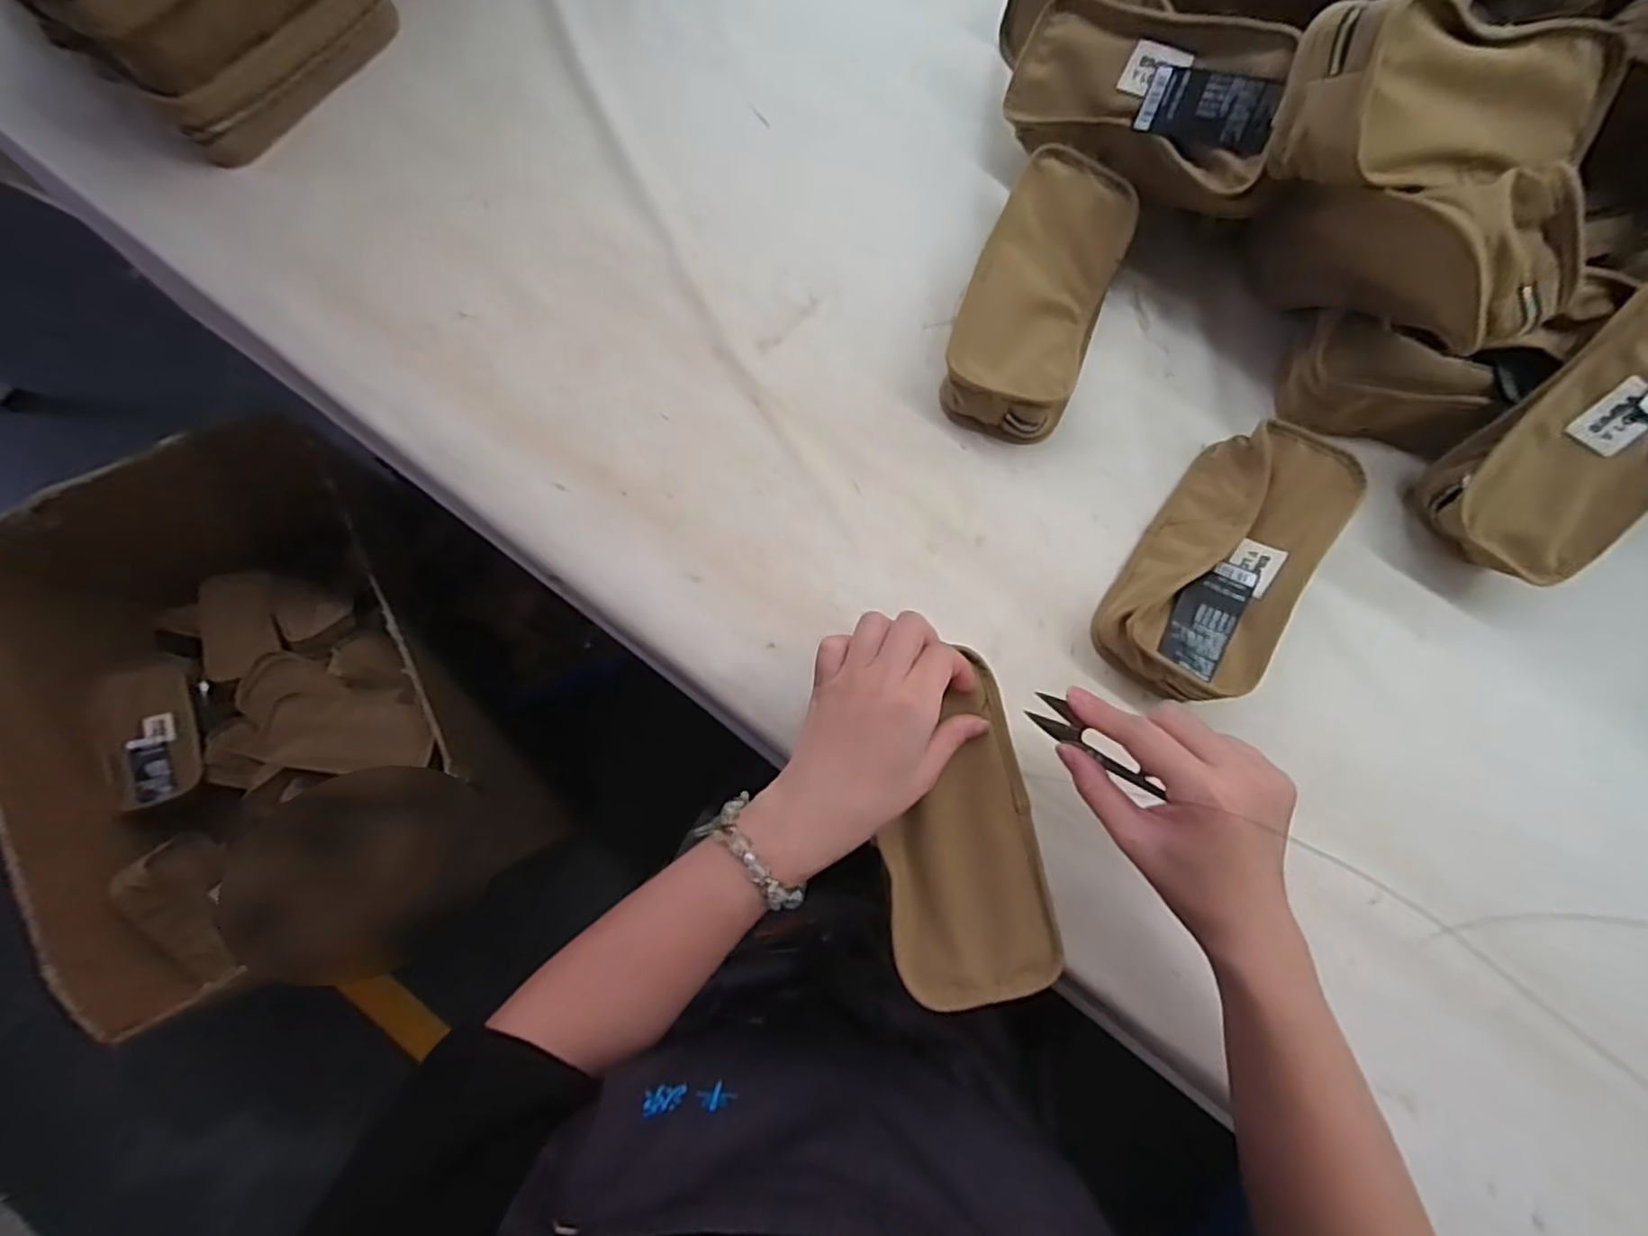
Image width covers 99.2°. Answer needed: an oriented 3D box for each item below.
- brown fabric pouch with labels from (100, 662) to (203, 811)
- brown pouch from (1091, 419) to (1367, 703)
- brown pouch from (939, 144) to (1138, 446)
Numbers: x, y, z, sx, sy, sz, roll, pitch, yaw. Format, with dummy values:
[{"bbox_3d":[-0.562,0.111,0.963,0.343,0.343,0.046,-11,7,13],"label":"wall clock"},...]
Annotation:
[{"bbox_3d":[-0.894,0.148,0.937,0.092,0.033,0.204,-17,70,-31],"label":"brown fabric pouch with labels"},{"bbox_3d":[0.254,-0.039,0.448,0.086,0.055,0.184,34,80,6],"label":"brown pouch"},{"bbox_3d":[0.147,-0.218,0.483,0.090,0.055,0.186,21,79,4],"label":"brown pouch"}]

